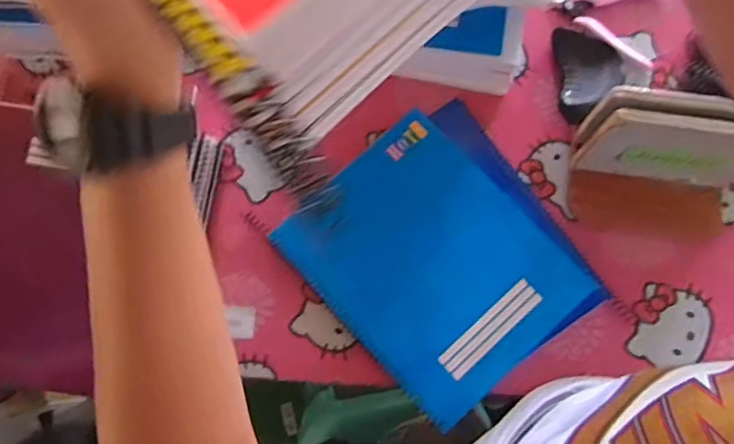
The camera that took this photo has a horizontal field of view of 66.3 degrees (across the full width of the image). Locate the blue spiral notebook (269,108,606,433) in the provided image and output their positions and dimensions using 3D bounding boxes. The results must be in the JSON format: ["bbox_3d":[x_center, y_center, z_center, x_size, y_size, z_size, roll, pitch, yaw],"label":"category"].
[{"bbox_3d":[0.063,0.039,0.545,0.198,0.019,0.247,-41,80,-8],"label":"blue spiral notebook"}]

